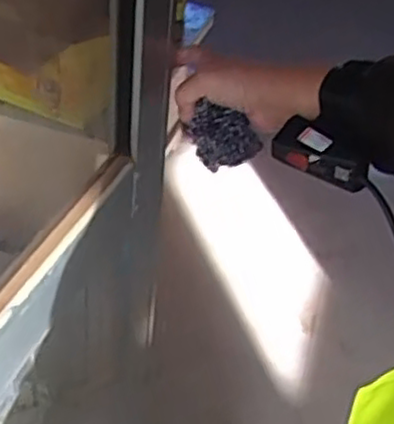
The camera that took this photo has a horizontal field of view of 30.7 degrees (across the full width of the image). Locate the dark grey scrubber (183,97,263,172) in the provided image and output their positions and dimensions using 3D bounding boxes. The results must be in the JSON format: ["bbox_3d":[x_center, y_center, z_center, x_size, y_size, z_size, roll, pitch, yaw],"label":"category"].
[{"bbox_3d":[0.025,-0.067,0.628,0.063,0.058,0.025,-2,42,-10],"label":"dark grey scrubber"}]

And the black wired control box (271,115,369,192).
[{"bbox_3d":[0.090,-0.041,0.517,0.072,0.031,0.023,24,44,19],"label":"black wired control box"}]

